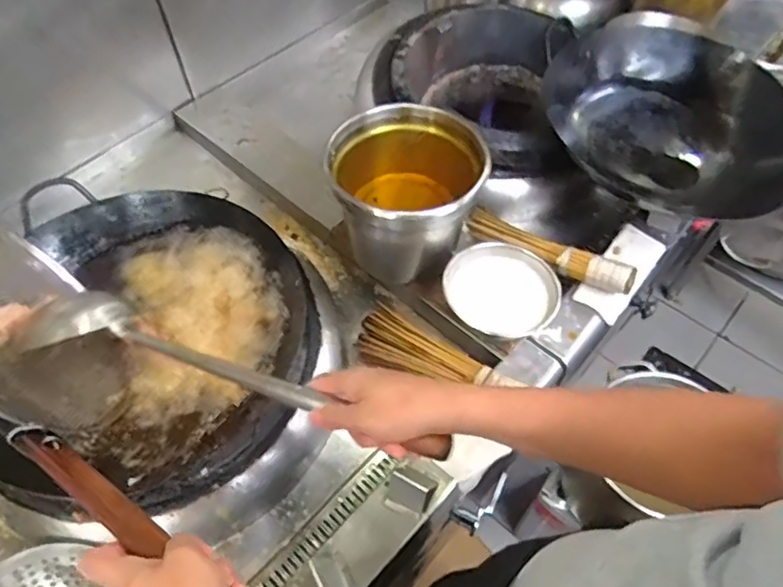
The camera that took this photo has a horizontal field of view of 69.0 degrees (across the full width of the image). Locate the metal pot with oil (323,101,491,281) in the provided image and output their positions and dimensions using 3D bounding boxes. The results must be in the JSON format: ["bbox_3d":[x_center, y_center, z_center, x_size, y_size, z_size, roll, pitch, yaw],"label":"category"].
[{"bbox_3d":[0.027,-0.146,0.897,0.231,0.200,0.206,-7,55,-3],"label":"metal pot with oil"}]

